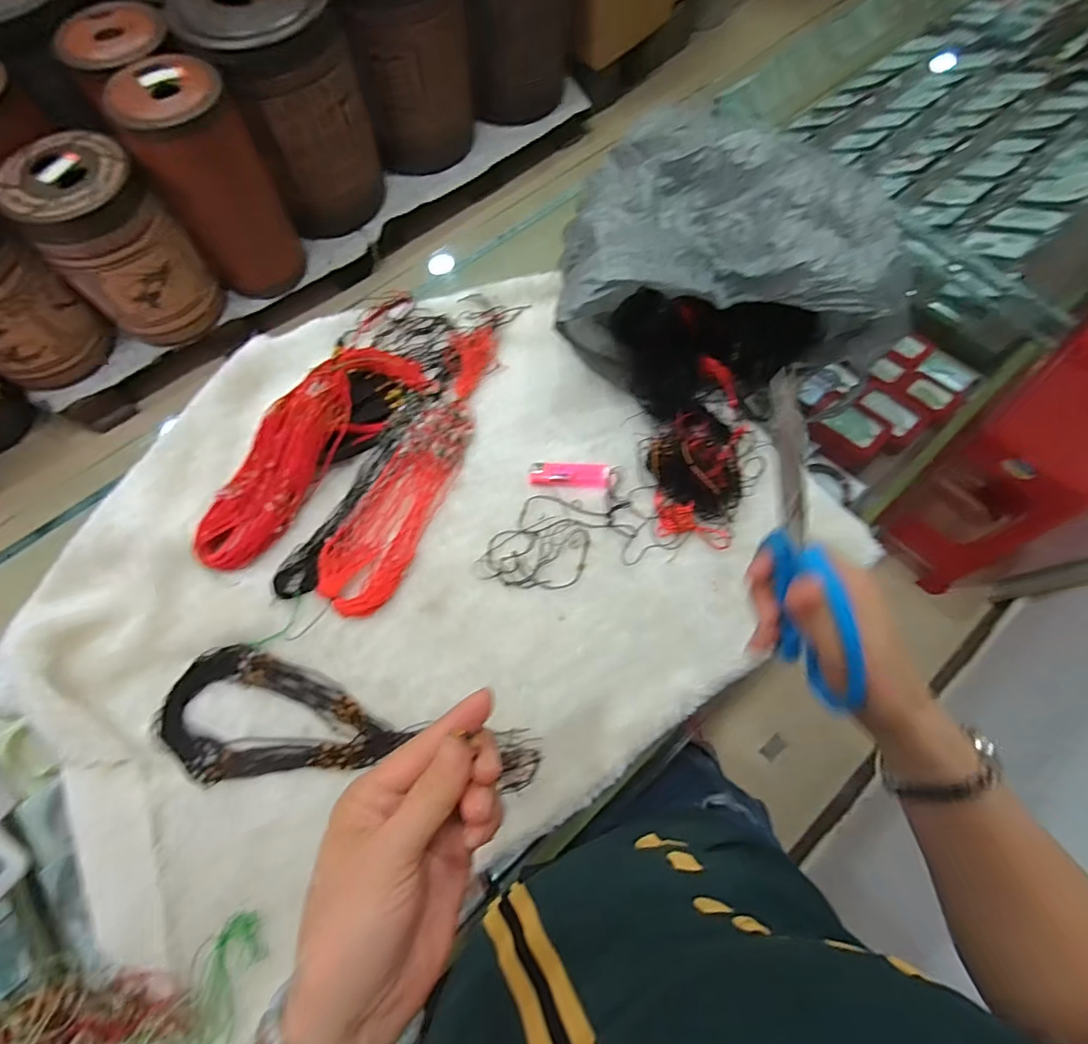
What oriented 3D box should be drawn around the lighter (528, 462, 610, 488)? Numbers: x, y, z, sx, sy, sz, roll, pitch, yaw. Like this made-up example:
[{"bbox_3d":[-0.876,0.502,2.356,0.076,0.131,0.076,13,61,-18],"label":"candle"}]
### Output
[{"bbox_3d":[0.026,-0.048,0.540,0.080,0.014,0.028,5,69,1],"label":"lighter"}]

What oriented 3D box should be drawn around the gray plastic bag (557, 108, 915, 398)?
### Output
[{"bbox_3d":[0.169,-0.278,0.522,0.302,0.161,0.232,1,69,-1],"label":"gray plastic bag"}]

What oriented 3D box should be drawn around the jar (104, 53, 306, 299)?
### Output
[{"bbox_3d":[-0.836,-0.849,1.380,0.258,0.524,0.216,-28,72,-11],"label":"jar"}]

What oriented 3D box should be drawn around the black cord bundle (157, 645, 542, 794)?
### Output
[{"bbox_3d":[-0.165,0.179,0.453,0.325,0.017,0.102,8,70,2],"label":"black cord bundle"}]

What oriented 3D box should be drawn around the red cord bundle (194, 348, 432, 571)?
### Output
[{"bbox_3d":[-0.238,-0.078,0.522,0.078,0.044,0.273,34,73,11],"label":"red cord bundle"}]

